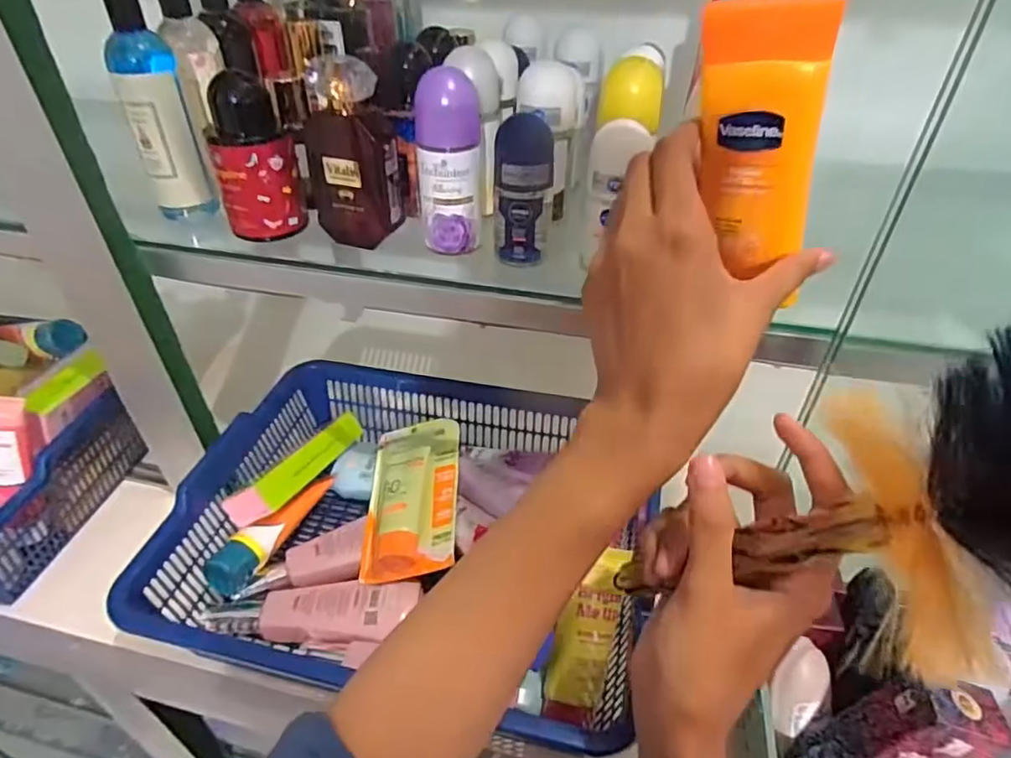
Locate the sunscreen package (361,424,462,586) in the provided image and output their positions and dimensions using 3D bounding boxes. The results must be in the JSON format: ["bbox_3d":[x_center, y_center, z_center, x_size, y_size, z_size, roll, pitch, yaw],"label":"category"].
[{"bbox_3d":[-0.076,0.096,0.495,0.073,0.036,0.148,0,42,-1],"label":"sunscreen package"}]

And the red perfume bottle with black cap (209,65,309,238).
[{"bbox_3d":[-0.163,-0.143,0.393,0.050,0.092,0.042,-16,44,-18],"label":"red perfume bottle with black cap"}]

